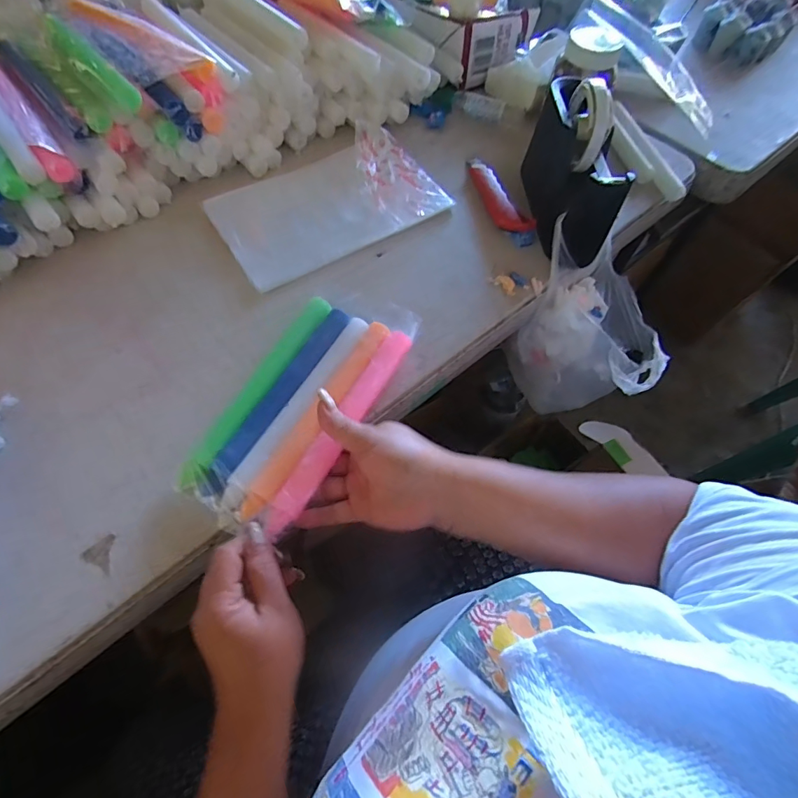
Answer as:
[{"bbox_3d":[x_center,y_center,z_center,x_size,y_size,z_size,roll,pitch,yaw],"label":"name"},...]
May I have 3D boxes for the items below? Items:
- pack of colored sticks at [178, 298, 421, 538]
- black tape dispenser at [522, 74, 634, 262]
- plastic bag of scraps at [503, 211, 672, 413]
[{"bbox_3d":[-0.081,-0.006,0.386,0.112,0.026,0.228,25,63,12],"label":"pack of colored sticks"},{"bbox_3d":[0.187,-0.249,0.493,0.058,0.110,0.174,-4,61,-4],"label":"black tape dispenser"},{"bbox_3d":[0.230,-0.072,0.552,0.168,0.205,0.119,33,65,15],"label":"plastic bag of scraps"}]

